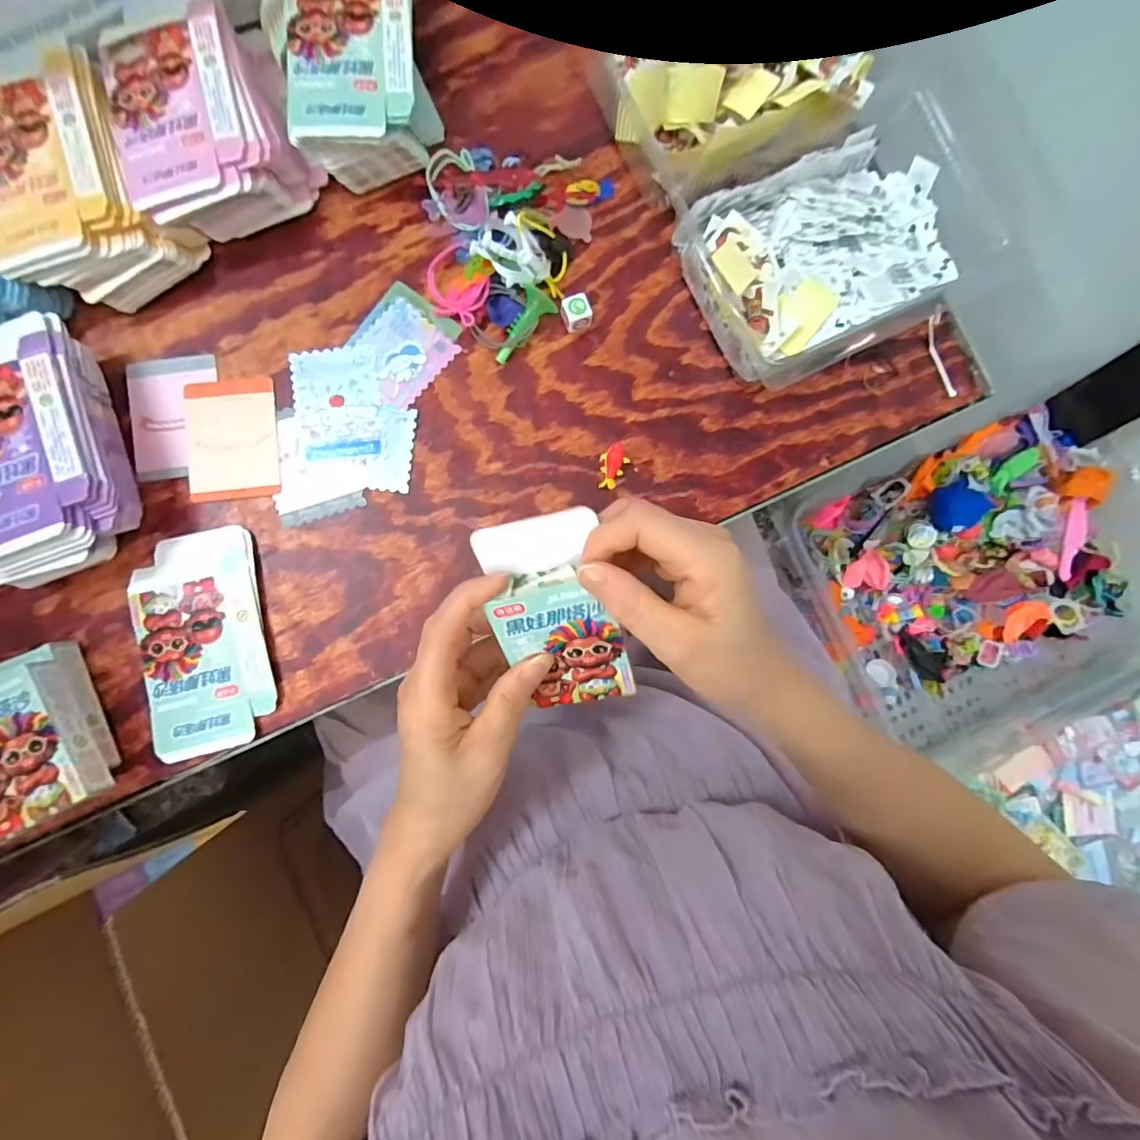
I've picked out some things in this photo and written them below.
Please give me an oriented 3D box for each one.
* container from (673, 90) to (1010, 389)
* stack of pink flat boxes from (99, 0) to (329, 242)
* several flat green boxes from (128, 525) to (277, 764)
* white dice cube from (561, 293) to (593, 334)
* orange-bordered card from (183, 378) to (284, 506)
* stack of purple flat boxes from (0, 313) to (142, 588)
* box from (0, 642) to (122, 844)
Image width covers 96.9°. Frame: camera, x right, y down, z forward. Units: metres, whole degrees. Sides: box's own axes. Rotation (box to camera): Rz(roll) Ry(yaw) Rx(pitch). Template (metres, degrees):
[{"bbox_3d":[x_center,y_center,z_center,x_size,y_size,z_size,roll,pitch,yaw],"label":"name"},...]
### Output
[{"bbox_3d":[0.193,-0.236,0.381,0.206,0.042,0.147,-29,87,-4],"label":"container"},{"bbox_3d":[-0.258,-0.318,0.361,0.116,0.053,0.145,-24,87,-4],"label":"stack of pink flat boxes"},{"bbox_3d":[-0.259,0.050,0.357,0.085,0.007,0.152,-11,86,-3],"label":"several flat green boxes"},{"bbox_3d":[0.005,-0.193,0.380,0.019,0.019,0.021,-24,87,-4],"label":"white dice cube"},{"bbox_3d":[-0.247,-0.096,0.369,0.063,0.004,0.088,-5,85,-3],"label":"orange-bordered card"},{"bbox_3d":[-0.350,-0.079,0.340,0.092,0.050,0.159,-20,86,-4],"label":"stack of purple flat boxes"},{"bbox_3d":[-0.347,0.109,0.328,0.064,0.046,0.104,-32,87,-5],"label":"box"}]

